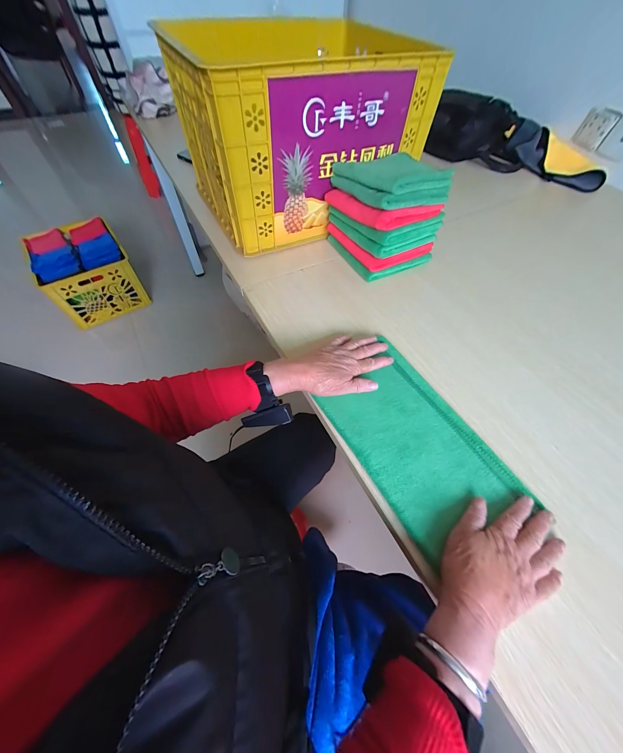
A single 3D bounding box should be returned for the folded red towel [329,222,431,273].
[{"bbox_3d":[0.148,-0.298,0.591,0.161,0.025,0.158,-22,60,-17],"label":"folded red towel"}]

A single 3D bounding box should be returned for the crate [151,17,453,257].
[{"bbox_3d":[-0.012,-0.507,0.593,0.454,0.276,0.313,-22,60,-17],"label":"crate"}]

